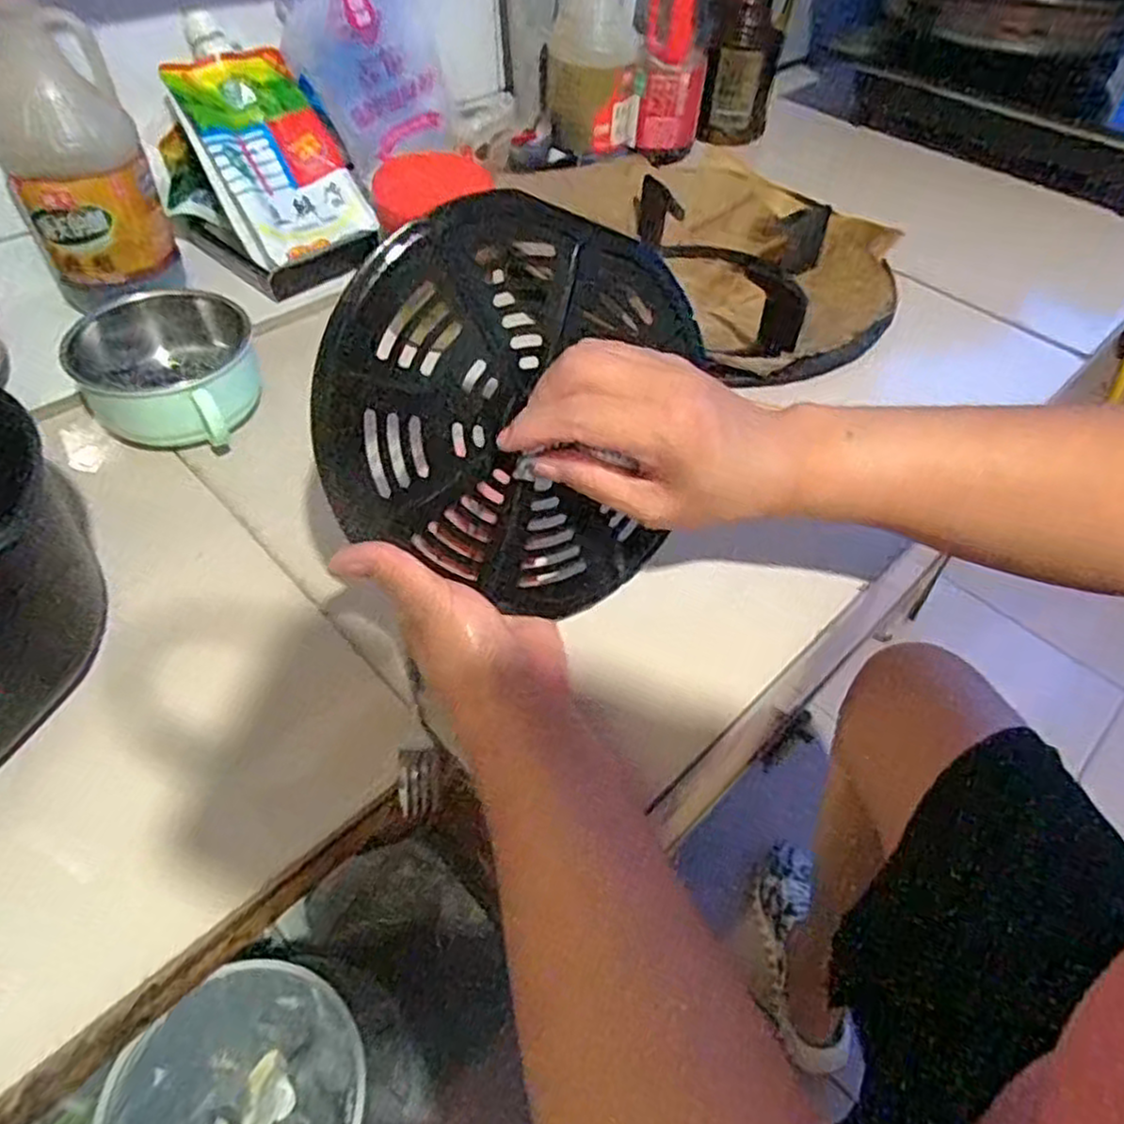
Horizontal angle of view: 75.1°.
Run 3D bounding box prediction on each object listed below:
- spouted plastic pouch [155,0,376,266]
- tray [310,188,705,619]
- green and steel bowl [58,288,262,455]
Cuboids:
[{"bbox_3d":[-0.228,-0.327,0.571,0.107,0.175,0.020,-37,18,-32],"label":"spouted plastic pouch"},{"bbox_3d":[-0.020,-0.072,0.348,0.177,0.180,0.012,12,9,-30],"label":"tray"},{"bbox_3d":[-0.246,-0.116,0.465,0.105,0.064,0.101,1,50,-2],"label":"green and steel bowl"}]

